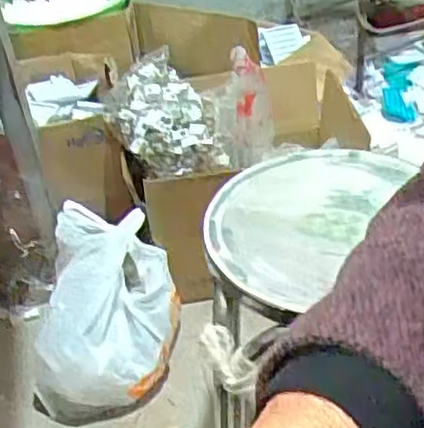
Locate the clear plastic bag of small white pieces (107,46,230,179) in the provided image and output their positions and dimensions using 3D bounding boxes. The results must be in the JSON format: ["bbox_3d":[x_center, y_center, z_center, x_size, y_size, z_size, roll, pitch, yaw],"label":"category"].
[{"bbox_3d":[-0.084,-0.173,1.259,0.200,0.135,0.279,-12,38,-8],"label":"clear plastic bag of small white pieces"}]

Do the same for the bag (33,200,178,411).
[{"bbox_3d":[-0.169,0.162,1.148,0.219,0.263,0.218,-1,38,6],"label":"bag"}]

